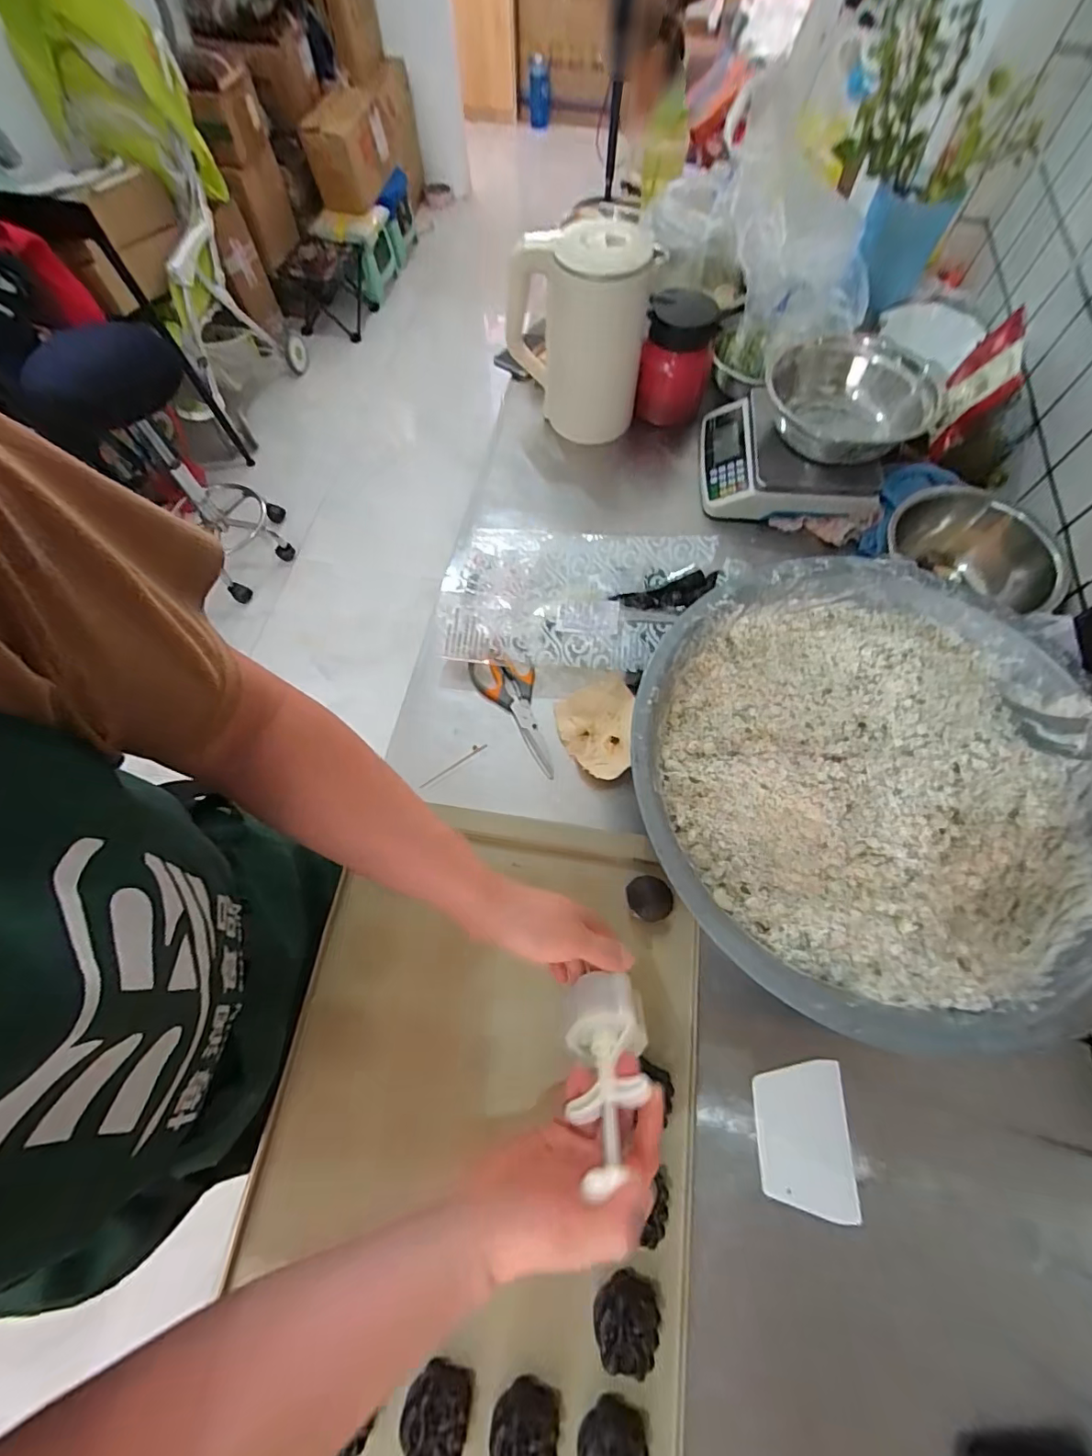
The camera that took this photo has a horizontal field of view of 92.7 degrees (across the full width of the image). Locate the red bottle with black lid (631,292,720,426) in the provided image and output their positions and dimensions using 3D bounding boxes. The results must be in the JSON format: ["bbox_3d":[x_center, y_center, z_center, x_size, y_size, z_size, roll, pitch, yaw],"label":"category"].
[{"bbox_3d":[0.207,-0.579,0.839,0.109,0.137,0.097,12,68,4],"label":"red bottle with black lid"}]

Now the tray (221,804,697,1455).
[{"bbox_3d":[-0.059,0.369,0.496,0.397,0.047,0.570,7,68,2],"label":"tray"}]

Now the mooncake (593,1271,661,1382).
[{"bbox_3d":[0.068,0.498,0.436,0.050,0.031,0.051,0,68,-1],"label":"mooncake"}]

